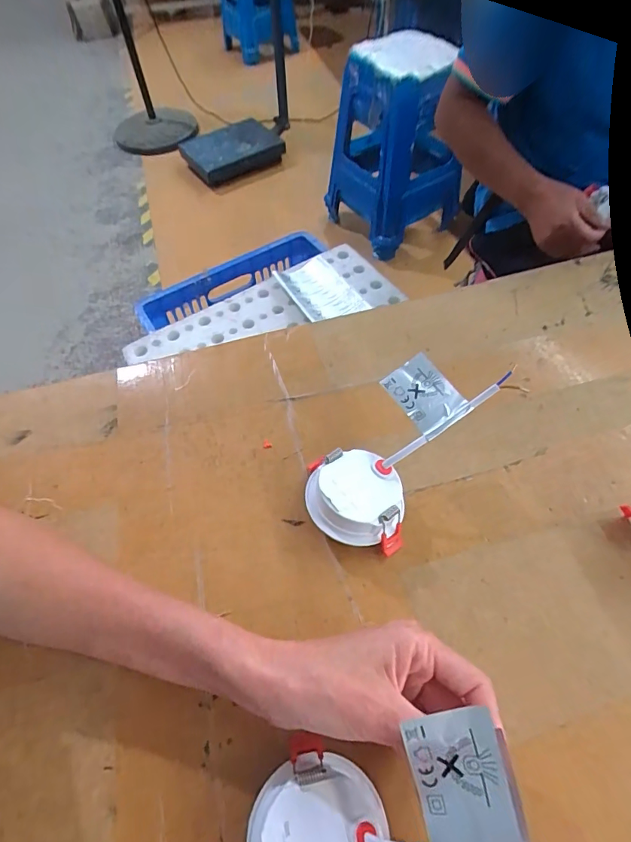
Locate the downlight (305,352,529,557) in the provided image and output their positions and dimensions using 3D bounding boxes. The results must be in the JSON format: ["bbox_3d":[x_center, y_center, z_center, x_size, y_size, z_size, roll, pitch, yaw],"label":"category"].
[{"bbox_3d":[0.059,0.017,0.318,0.076,0.033,0.159,37,87,23],"label":"downlight"}]

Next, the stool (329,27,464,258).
[{"bbox_3d":[0.275,-0.925,1.521,0.337,0.582,0.370,-31,61,-17],"label":"stool"}]

